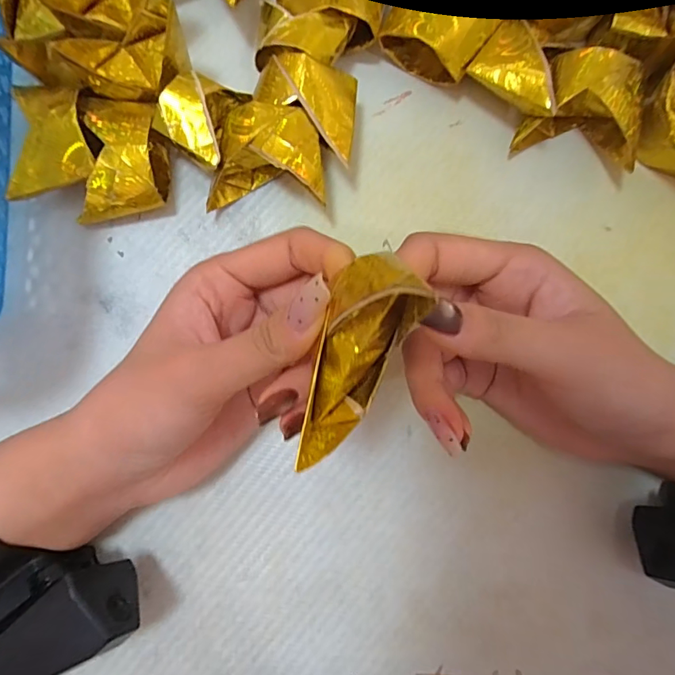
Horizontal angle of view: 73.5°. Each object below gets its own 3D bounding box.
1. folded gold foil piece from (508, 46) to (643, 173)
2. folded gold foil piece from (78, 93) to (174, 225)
[{"bbox_3d":[0.122,-0.111,0.222,0.053,0.032,0.047,16,85,1],"label":"folded gold foil piece"},{"bbox_3d":[-0.105,-0.085,0.221,0.038,0.026,0.058,7,85,0],"label":"folded gold foil piece"}]

